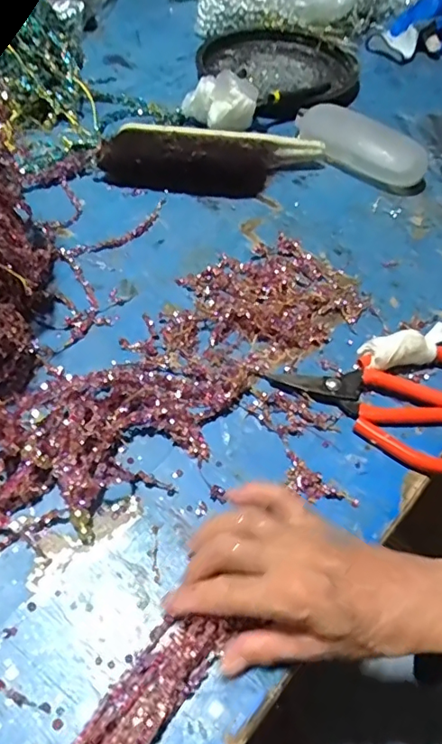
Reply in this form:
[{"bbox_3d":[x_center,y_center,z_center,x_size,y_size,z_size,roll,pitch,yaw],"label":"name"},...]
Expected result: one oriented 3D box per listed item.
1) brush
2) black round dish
[{"bbox_3d":[-0.007,-0.236,0.589,0.250,0.046,0.078,3,53,-2],"label":"brush"},{"bbox_3d":[0.075,-0.441,0.757,0.228,0.032,0.238,2,53,-2],"label":"black round dish"}]

